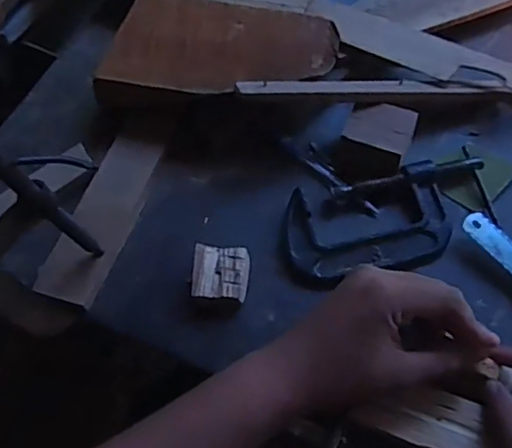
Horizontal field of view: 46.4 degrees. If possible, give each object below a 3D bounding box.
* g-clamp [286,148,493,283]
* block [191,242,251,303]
[{"bbox_3d":[0.107,-0.004,0.481,0.170,0.020,0.077,-12,64,-5],"label":"g-clamp"},{"bbox_3d":[-0.026,0.040,0.460,0.042,0.026,0.040,2,63,1],"label":"block"}]

